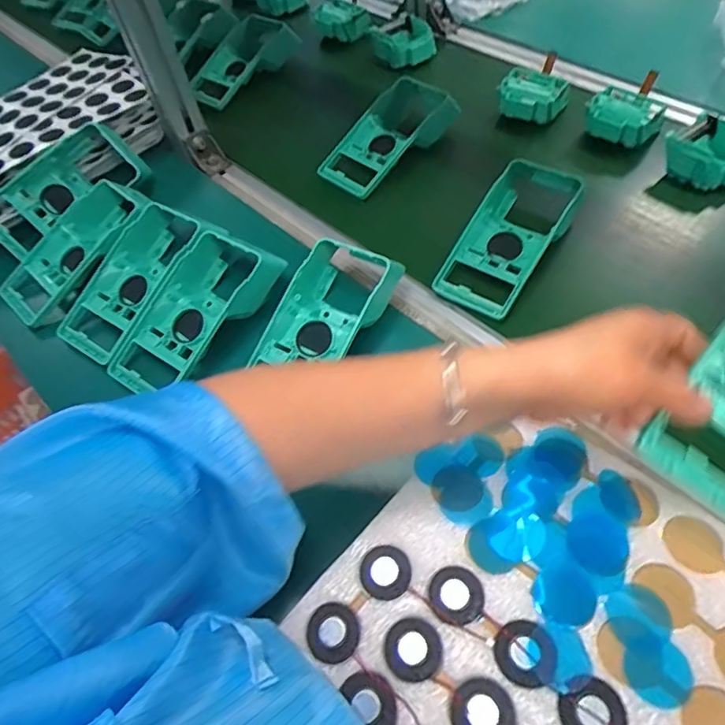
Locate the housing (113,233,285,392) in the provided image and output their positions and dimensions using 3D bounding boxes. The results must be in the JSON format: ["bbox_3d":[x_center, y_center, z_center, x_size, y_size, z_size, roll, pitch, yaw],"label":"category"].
[{"bbox_3d":[-0.163,-0.049,0.520,0.088,0.063,0.182,32,64,22],"label":"housing"}]

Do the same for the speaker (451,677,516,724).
[{"bbox_3d":[0.065,0.190,0.289,0.033,0.005,0.032,-2,57,3],"label":"speaker"}]

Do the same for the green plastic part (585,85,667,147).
[{"bbox_3d":[0.315,-0.295,0.646,0.080,0.036,0.066,30,64,22],"label":"green plastic part"}]

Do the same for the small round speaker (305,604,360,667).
[{"bbox_3d":[-0.018,0.166,0.327,0.032,0.004,0.032,-2,57,3],"label":"small round speaker"}]

